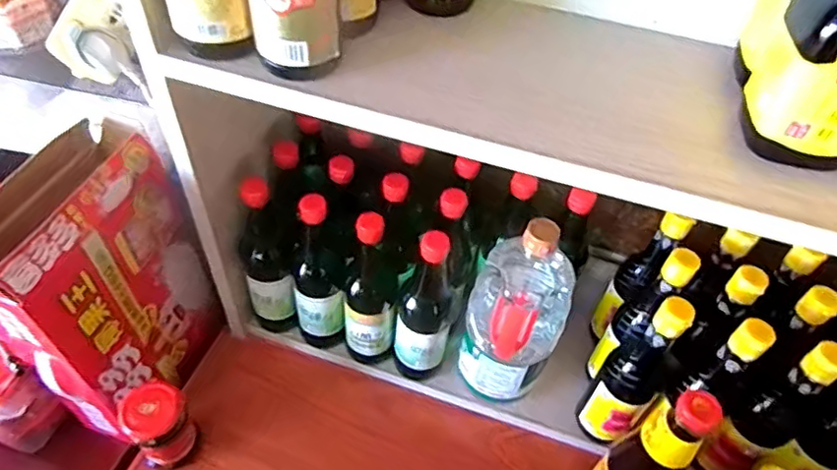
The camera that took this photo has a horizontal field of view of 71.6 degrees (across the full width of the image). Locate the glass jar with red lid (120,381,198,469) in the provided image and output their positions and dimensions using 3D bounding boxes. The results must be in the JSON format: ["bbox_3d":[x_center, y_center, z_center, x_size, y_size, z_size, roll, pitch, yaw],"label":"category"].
[{"bbox_3d":[-0.300,0.230,0.684,0.064,0.121,0.062,2,49,-2],"label":"glass jar with red lid"}]

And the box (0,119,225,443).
[{"bbox_3d":[-0.361,0.067,0.683,0.104,0.342,0.216,20,51,13],"label":"box"}]

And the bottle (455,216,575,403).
[{"bbox_3d":[0.112,0.099,0.674,0.106,0.293,0.092,19,50,13],"label":"bottle"}]

